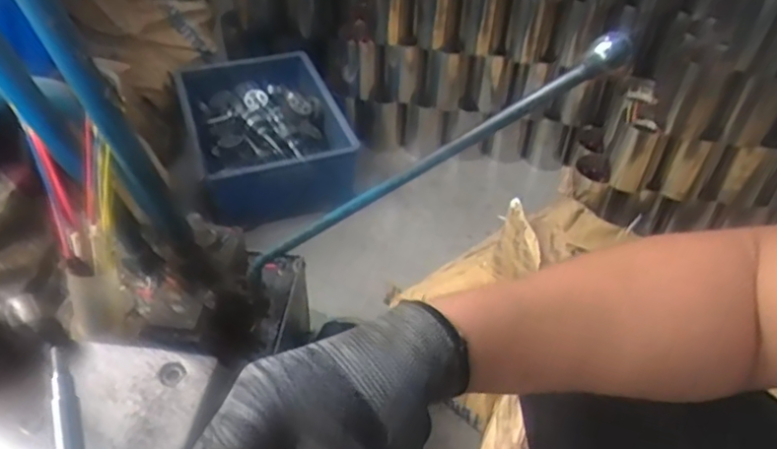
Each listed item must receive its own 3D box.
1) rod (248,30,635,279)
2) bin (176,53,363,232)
[{"bbox_3d":[0.007,-0.037,0.523,0.411,0.021,0.025,-28,29,36],"label":"rod"},{"bbox_3d":[-0.246,-0.179,1.297,0.303,0.154,0.390,-12,45,-14],"label":"bin"}]

